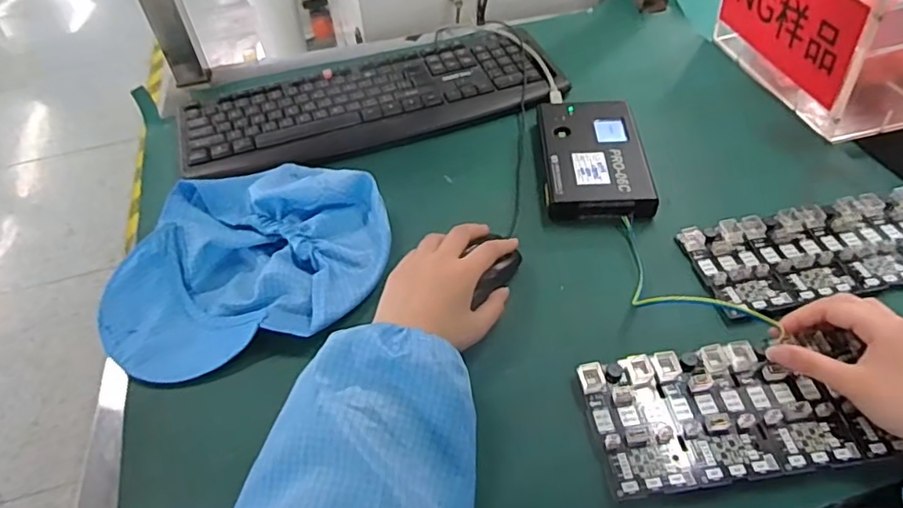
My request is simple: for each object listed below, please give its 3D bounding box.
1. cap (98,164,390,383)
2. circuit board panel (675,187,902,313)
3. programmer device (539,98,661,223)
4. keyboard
[{"bbox_3d":[-0.181,0.000,0.532,0.254,0.038,0.199,-19,50,-12],"label":"cap"},{"bbox_3d":[0.326,-0.004,0.514,0.224,0.015,0.097,-10,49,-4],"label":"circuit board panel"},{"bbox_3d":[0.144,-0.098,0.600,0.101,0.028,0.163,-1,49,4],"label":"programmer device"},{"bbox_3d":[-0.090,-0.176,0.688,0.429,0.025,0.153,-19,50,-12],"label":"keyboard"}]

